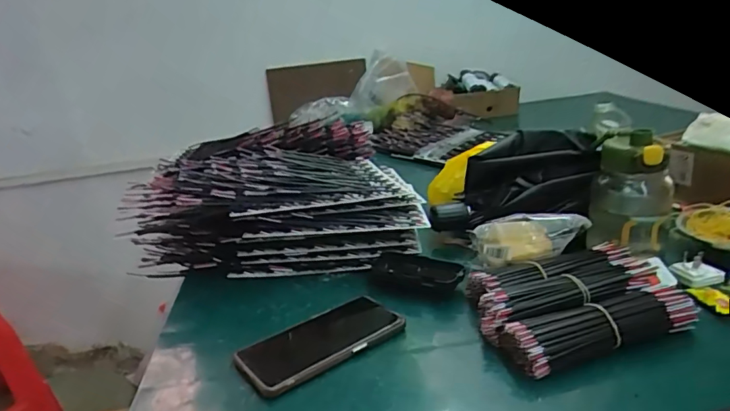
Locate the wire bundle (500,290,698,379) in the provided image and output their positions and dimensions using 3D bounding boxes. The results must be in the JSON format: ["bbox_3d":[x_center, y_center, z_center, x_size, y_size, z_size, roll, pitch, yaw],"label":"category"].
[{"bbox_3d":[0.219,0.113,0.455,0.171,0.039,0.048,-12,22,-12],"label":"wire bundle"}]

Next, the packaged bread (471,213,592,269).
[{"bbox_3d":[0.192,0.040,0.581,0.128,0.054,0.052,-9,22,-2],"label":"packaged bread"}]

